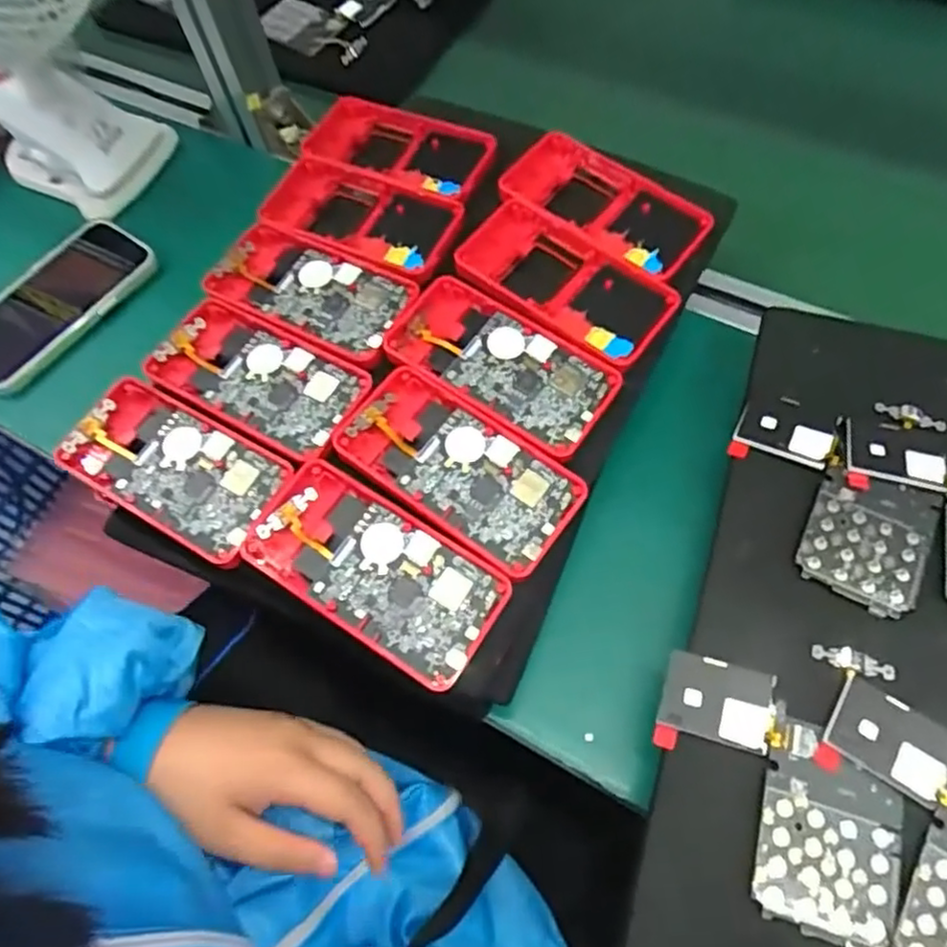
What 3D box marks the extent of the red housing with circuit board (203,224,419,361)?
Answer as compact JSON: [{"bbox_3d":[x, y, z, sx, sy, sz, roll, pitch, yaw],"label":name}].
[{"bbox_3d":[-0.092,-0.106,0.399,0.116,0.011,0.055,24,68,18],"label":"red housing with circuit board"}]

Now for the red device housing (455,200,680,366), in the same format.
[{"bbox_3d":[0.053,-0.112,0.397,0.118,0.014,0.065,32,71,21],"label":"red device housing"}]

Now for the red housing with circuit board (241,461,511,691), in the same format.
[{"bbox_3d":[-0.047,0.046,0.329,0.119,0.015,0.059,28,69,20],"label":"red housing with circuit board"}]

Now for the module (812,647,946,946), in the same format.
[{"bbox_3d":[0.183,0.141,0.282,0.063,0.004,0.141,-19,62,-3],"label":"module"}]

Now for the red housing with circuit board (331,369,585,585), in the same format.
[{"bbox_3d":[-0.008,-0.003,0.349,0.119,0.016,0.062,31,70,21],"label":"red housing with circuit board"}]

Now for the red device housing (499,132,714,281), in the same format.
[{"bbox_3d":[0.079,-0.162,0.418,0.120,0.021,0.064,29,70,20],"label":"red device housing"}]

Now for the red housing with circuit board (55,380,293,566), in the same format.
[{"bbox_3d":[-0.154,-0.002,0.358,0.117,0.012,0.060,26,68,19],"label":"red housing with circuit board"}]

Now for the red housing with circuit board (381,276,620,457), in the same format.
[{"bbox_3d":[0.013,-0.059,0.376,0.121,0.020,0.061,29,70,20],"label":"red housing with circuit board"}]

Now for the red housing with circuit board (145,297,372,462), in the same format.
[{"bbox_3d":[-0.115,-0.053,0.376,0.116,0.012,0.060,27,69,19],"label":"red housing with circuit board"}]

